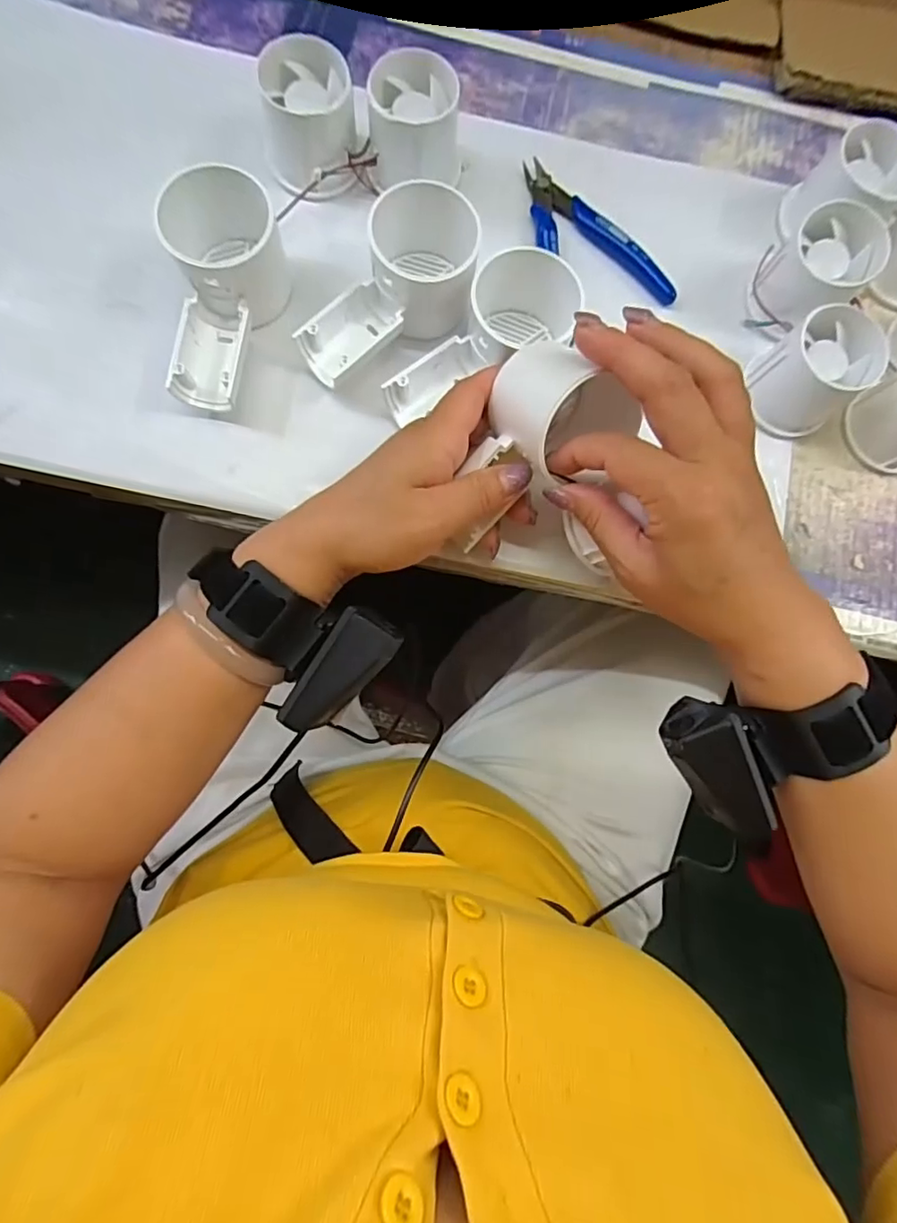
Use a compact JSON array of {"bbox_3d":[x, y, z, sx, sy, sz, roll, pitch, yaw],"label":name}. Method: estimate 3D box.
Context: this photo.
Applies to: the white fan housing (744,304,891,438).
[{"bbox_3d":[0.213,-0.138,0.334,0.050,0.051,0.052,1,82,-4],"label":"white fan housing"}]

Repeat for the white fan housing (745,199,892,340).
[{"bbox_3d":[0.212,-0.198,0.339,0.056,0.053,0.053,-40,86,-9],"label":"white fan housing"}]

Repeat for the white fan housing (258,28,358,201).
[{"bbox_3d":[-0.082,-0.286,0.335,0.053,0.046,0.062,-10,82,-6],"label":"white fan housing"}]

